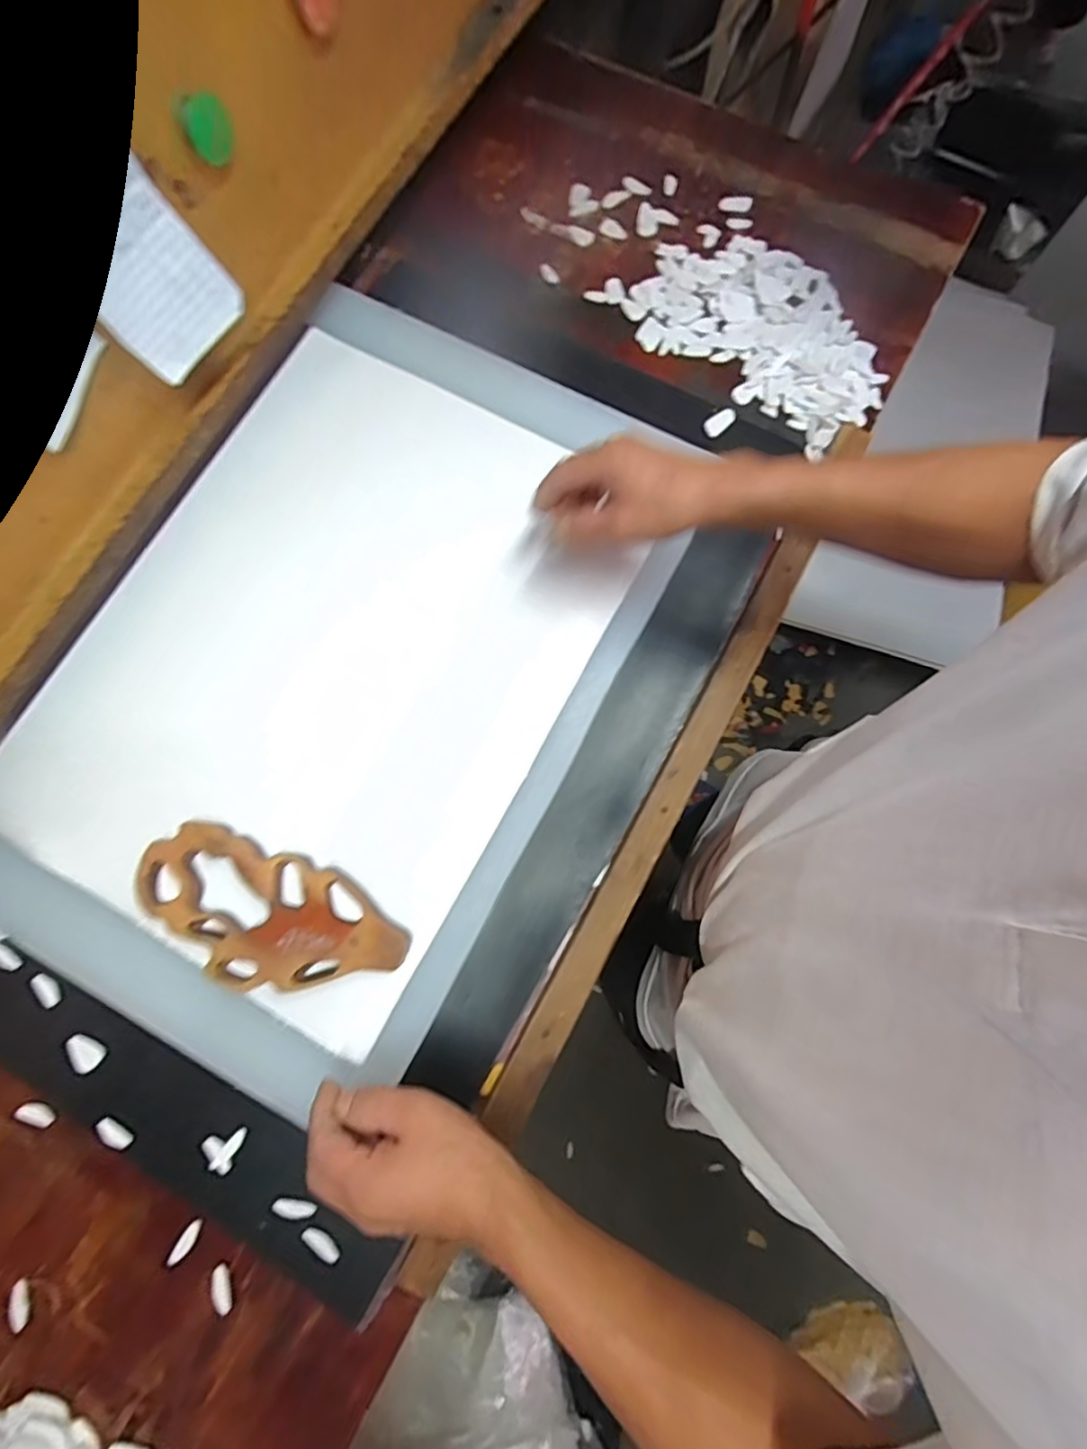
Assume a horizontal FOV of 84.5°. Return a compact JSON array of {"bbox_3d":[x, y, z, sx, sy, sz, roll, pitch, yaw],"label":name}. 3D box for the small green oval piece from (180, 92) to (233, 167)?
[{"bbox_3d":[-0.255,-0.456,0.457,0.009,0.039,0.039,30,80,7],"label":"small green oval piece"}]

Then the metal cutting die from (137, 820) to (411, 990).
[{"bbox_3d":[-0.220,0.160,0.490,0.217,0.035,0.104,19,79,5],"label":"metal cutting die"}]

